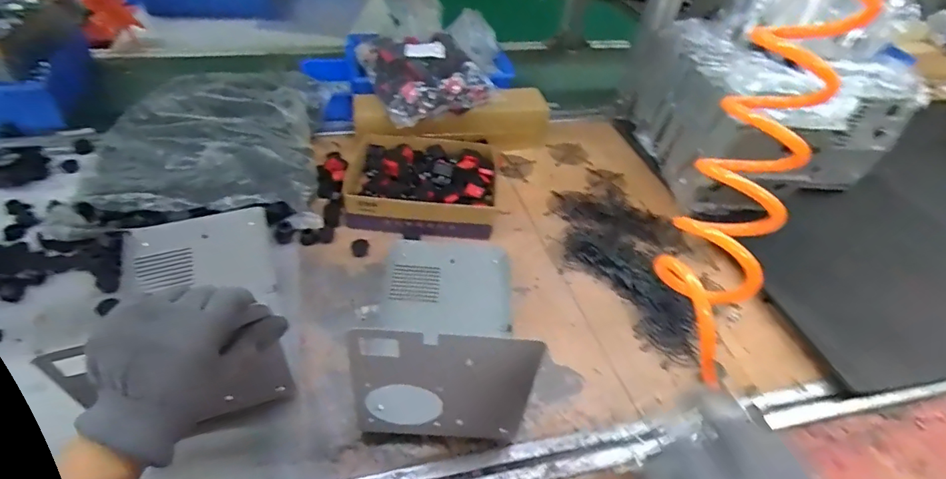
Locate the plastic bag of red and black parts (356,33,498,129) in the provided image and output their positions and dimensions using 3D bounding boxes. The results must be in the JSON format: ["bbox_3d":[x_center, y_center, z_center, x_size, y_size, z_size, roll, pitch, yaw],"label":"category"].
[{"bbox_3d":[-0.087,-0.290,0.868,0.186,0.067,0.218,-16,47,-23],"label":"plastic bag of red and black parts"}]

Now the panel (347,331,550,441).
[{"bbox_3d":[-0.027,0.137,0.454,0.150,0.172,0.030,10,43,4],"label":"panel"}]

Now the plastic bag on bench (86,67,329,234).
[{"bbox_3d":[-0.397,-0.158,0.766,0.306,0.077,0.346,-5,44,-12],"label":"plastic bag on bench"}]

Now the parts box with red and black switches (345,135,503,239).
[{"bbox_3d":[-0.072,-0.080,0.776,0.220,0.054,0.182,1,43,-6],"label":"parts box with red and black switches"}]

